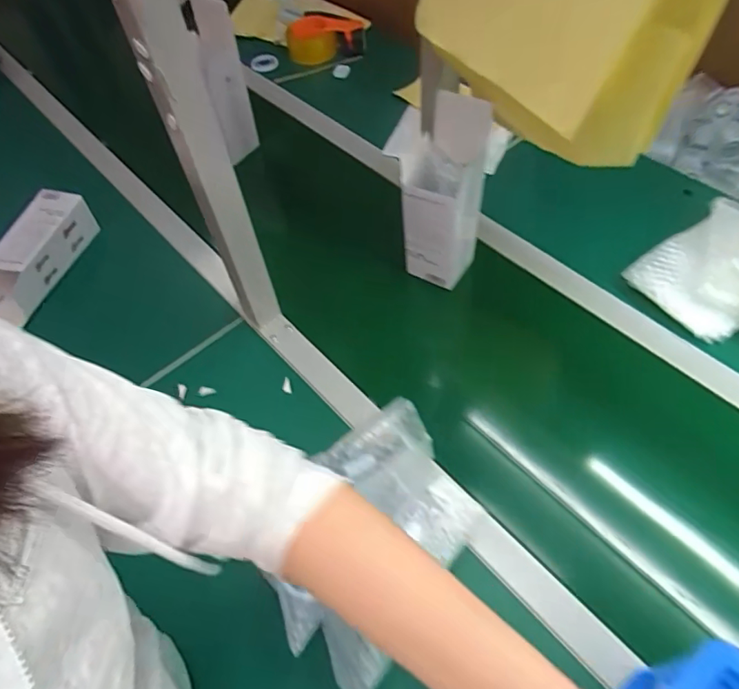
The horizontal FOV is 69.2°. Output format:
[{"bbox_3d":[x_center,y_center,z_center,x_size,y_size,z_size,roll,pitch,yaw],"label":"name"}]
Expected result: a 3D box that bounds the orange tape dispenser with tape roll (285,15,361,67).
[{"bbox_3d":[-0.095,-0.648,1.134,0.157,0.072,0.086,11,56,11],"label":"orange tape dispenser with tape roll"}]

